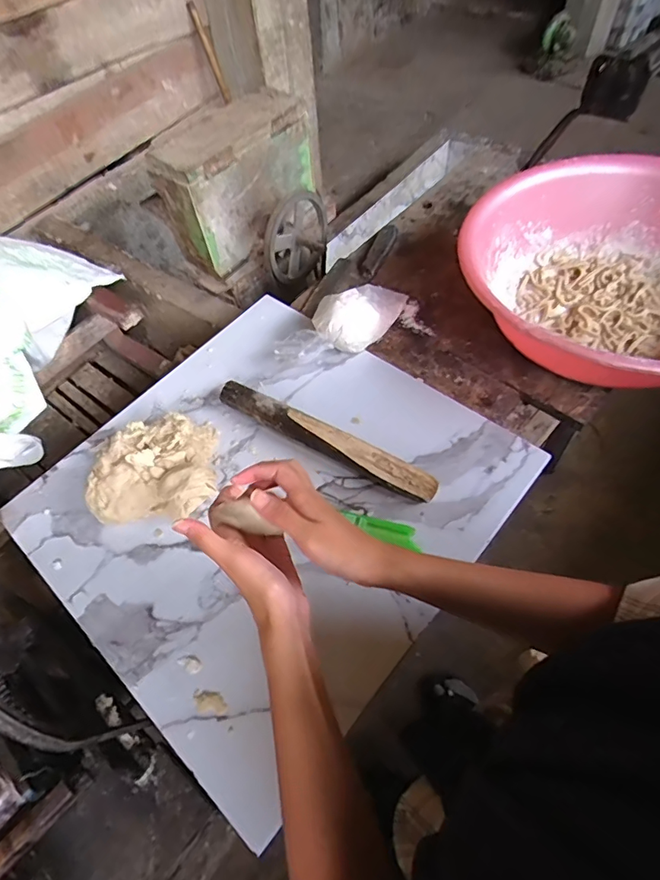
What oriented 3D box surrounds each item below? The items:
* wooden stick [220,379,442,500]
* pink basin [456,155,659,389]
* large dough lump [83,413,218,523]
[{"bbox_3d":[-0.010,-0.002,0.595,0.302,0.033,0.038,27,63,20],"label":"wooden stick"},{"bbox_3d":[0.383,-0.212,0.642,0.391,0.137,0.397,-2,57,3],"label":"pink basin"},{"bbox_3d":[-0.216,0.028,0.582,0.151,0.055,0.138,-4,57,2],"label":"large dough lump"}]

